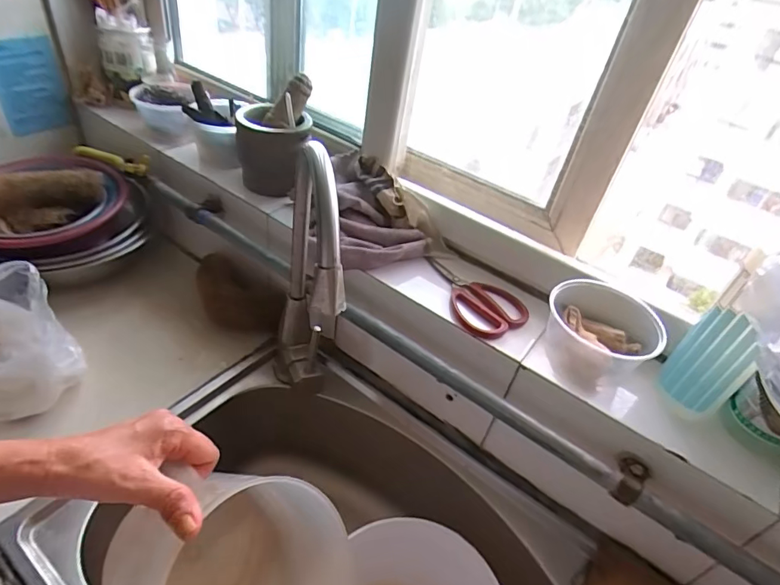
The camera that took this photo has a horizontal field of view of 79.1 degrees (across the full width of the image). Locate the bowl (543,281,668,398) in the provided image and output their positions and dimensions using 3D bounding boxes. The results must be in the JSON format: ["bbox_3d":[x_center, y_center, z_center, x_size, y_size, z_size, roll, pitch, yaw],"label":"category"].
[{"bbox_3d":[0.232,0.043,0.511,0.118,0.062,0.099,15,39,2],"label":"bowl"}]

